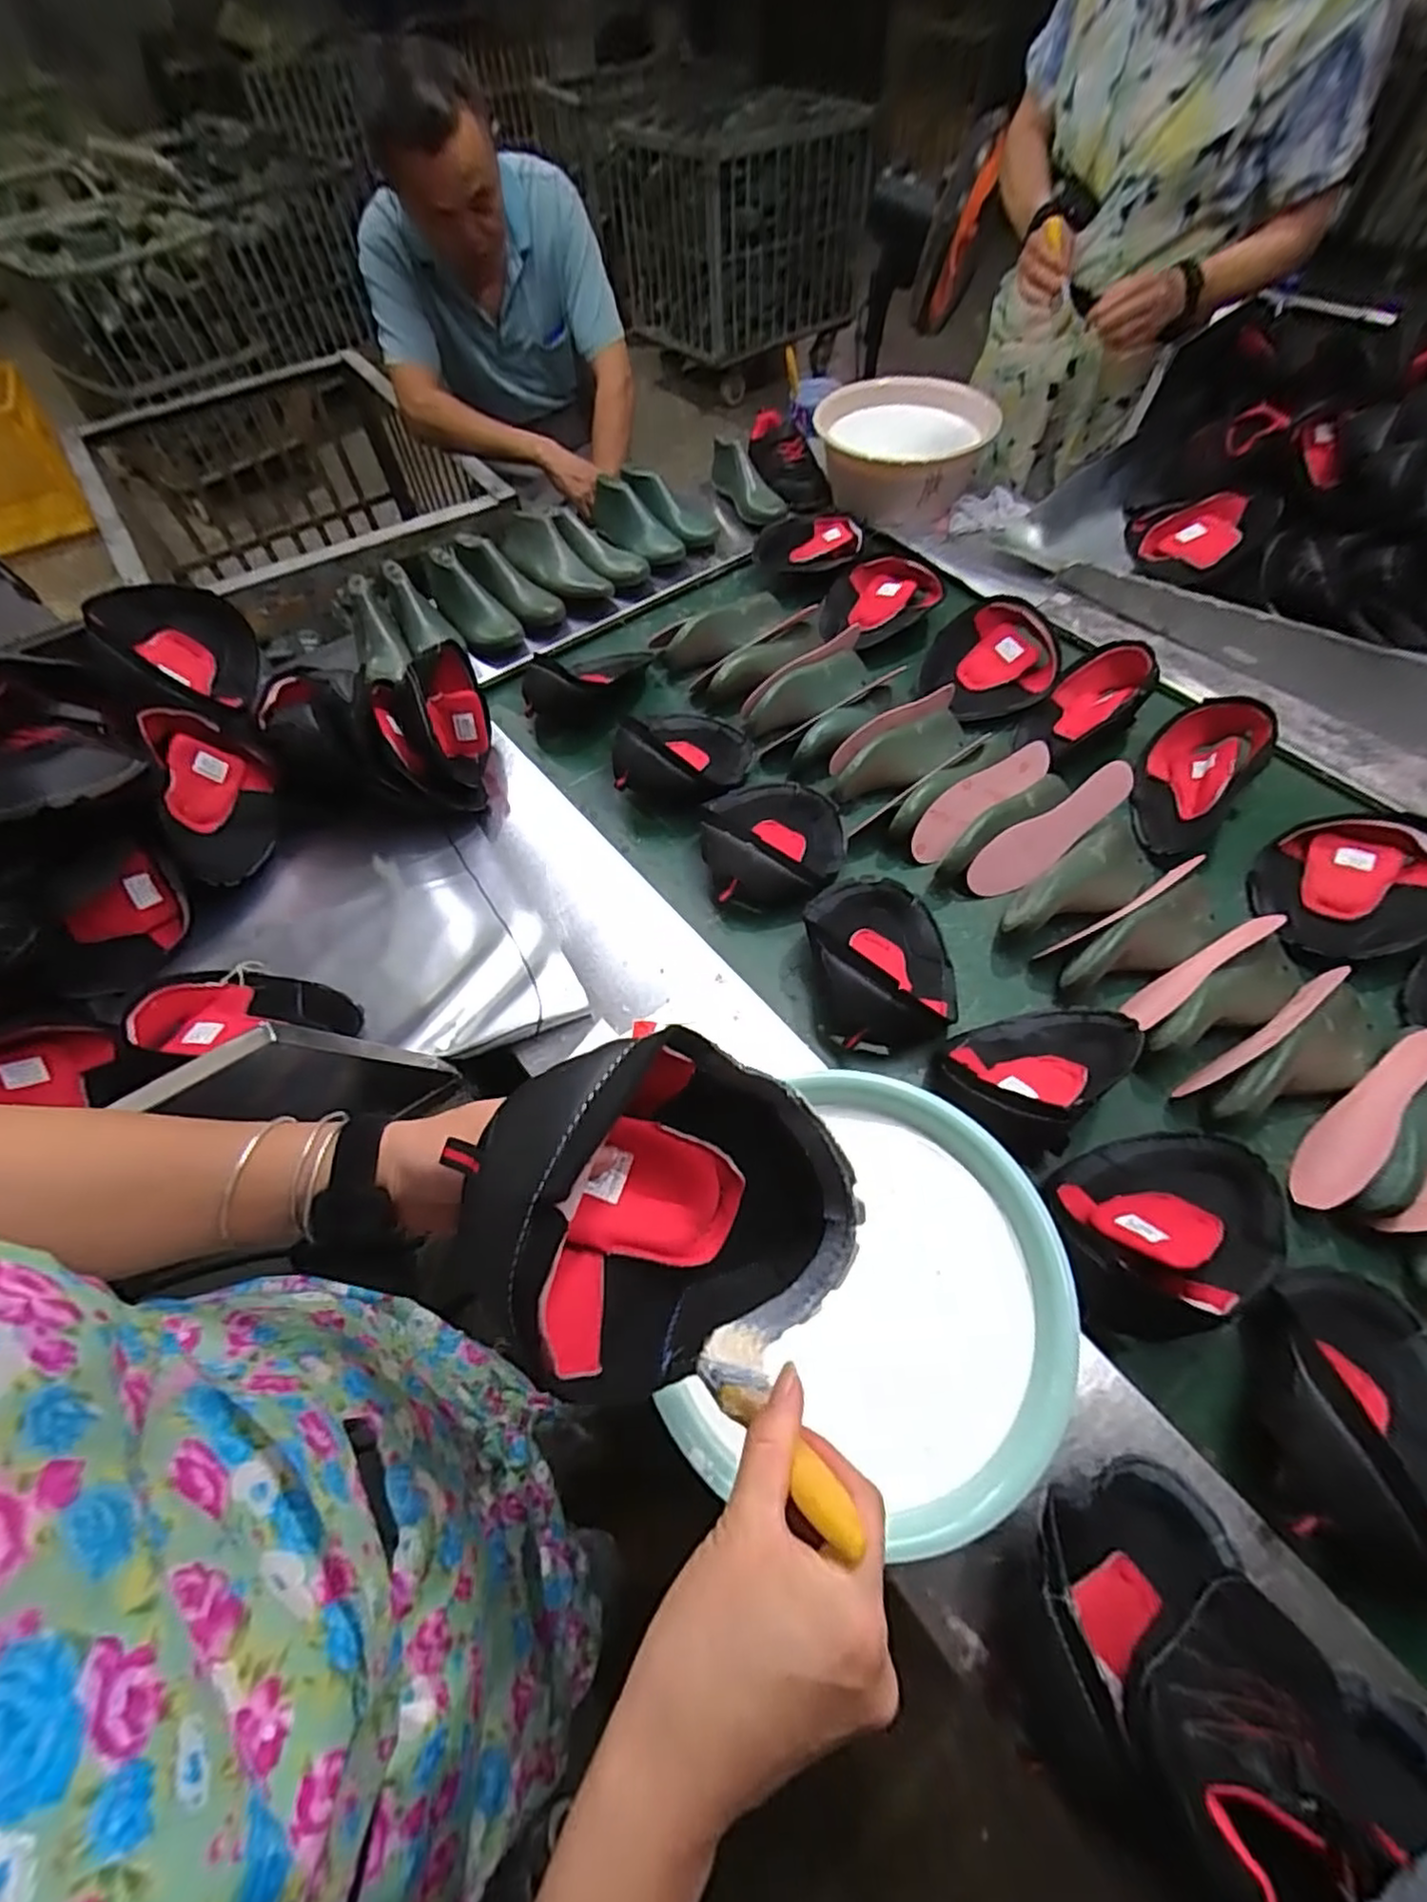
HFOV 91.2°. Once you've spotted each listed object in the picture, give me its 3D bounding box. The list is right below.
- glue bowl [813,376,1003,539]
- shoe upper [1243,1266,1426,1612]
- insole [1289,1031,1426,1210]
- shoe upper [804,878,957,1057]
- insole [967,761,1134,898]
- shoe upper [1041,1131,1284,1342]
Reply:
[{"bbox_3d":[0.333,-0.878,1.216,0.292,0.113,0.280,-1,59,2],"label":"glue bowl"},{"bbox_3d":[0.506,0.353,0.535,0.157,0.085,0.220,32,65,20],"label":"shoe upper"},{"bbox_3d":[0.610,0.152,0.649,0.215,0.071,0.007,-45,94,-6],"label":"insole"},{"bbox_3d":[0.184,-0.005,0.761,0.156,0.084,0.204,-4,59,0],"label":"shoe upper"},{"bbox_3d":[0.399,-0.142,0.826,0.219,0.013,0.065,-37,100,6],"label":"insole"},{"bbox_3d":[0.396,0.238,0.607,0.195,0.083,0.160,-11,59,-4],"label":"shoe upper"}]

